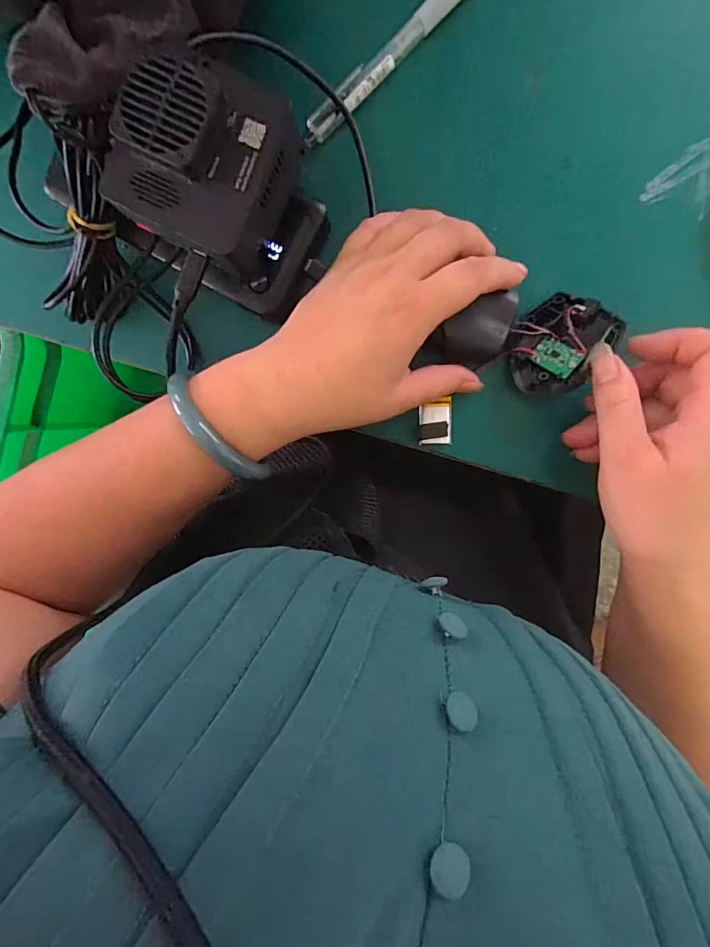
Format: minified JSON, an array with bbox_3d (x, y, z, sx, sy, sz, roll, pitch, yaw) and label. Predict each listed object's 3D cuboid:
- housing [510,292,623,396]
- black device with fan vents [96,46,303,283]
[{"bbox_3d":[0.120,-0.075,0.274,0.058,0.013,0.050,-48,68,17],"label":"housing"},{"bbox_3d":[-0.072,-0.151,0.237,0.072,0.067,0.077,25,99,-1],"label":"black device with fan vents"}]

